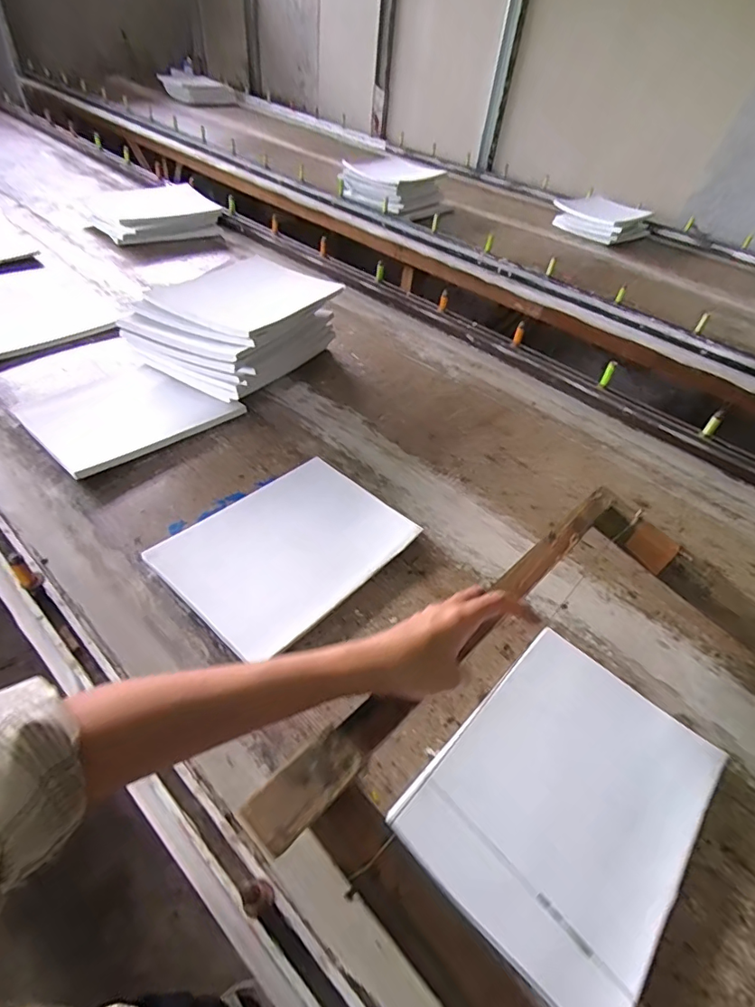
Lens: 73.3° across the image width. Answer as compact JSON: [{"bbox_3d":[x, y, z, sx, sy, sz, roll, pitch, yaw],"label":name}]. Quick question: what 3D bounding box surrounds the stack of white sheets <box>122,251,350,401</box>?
[{"bbox_3d":[-0.245,-0.289,0.885,0.228,0.123,0.288,25,48,17],"label":"stack of white sheets"}]

